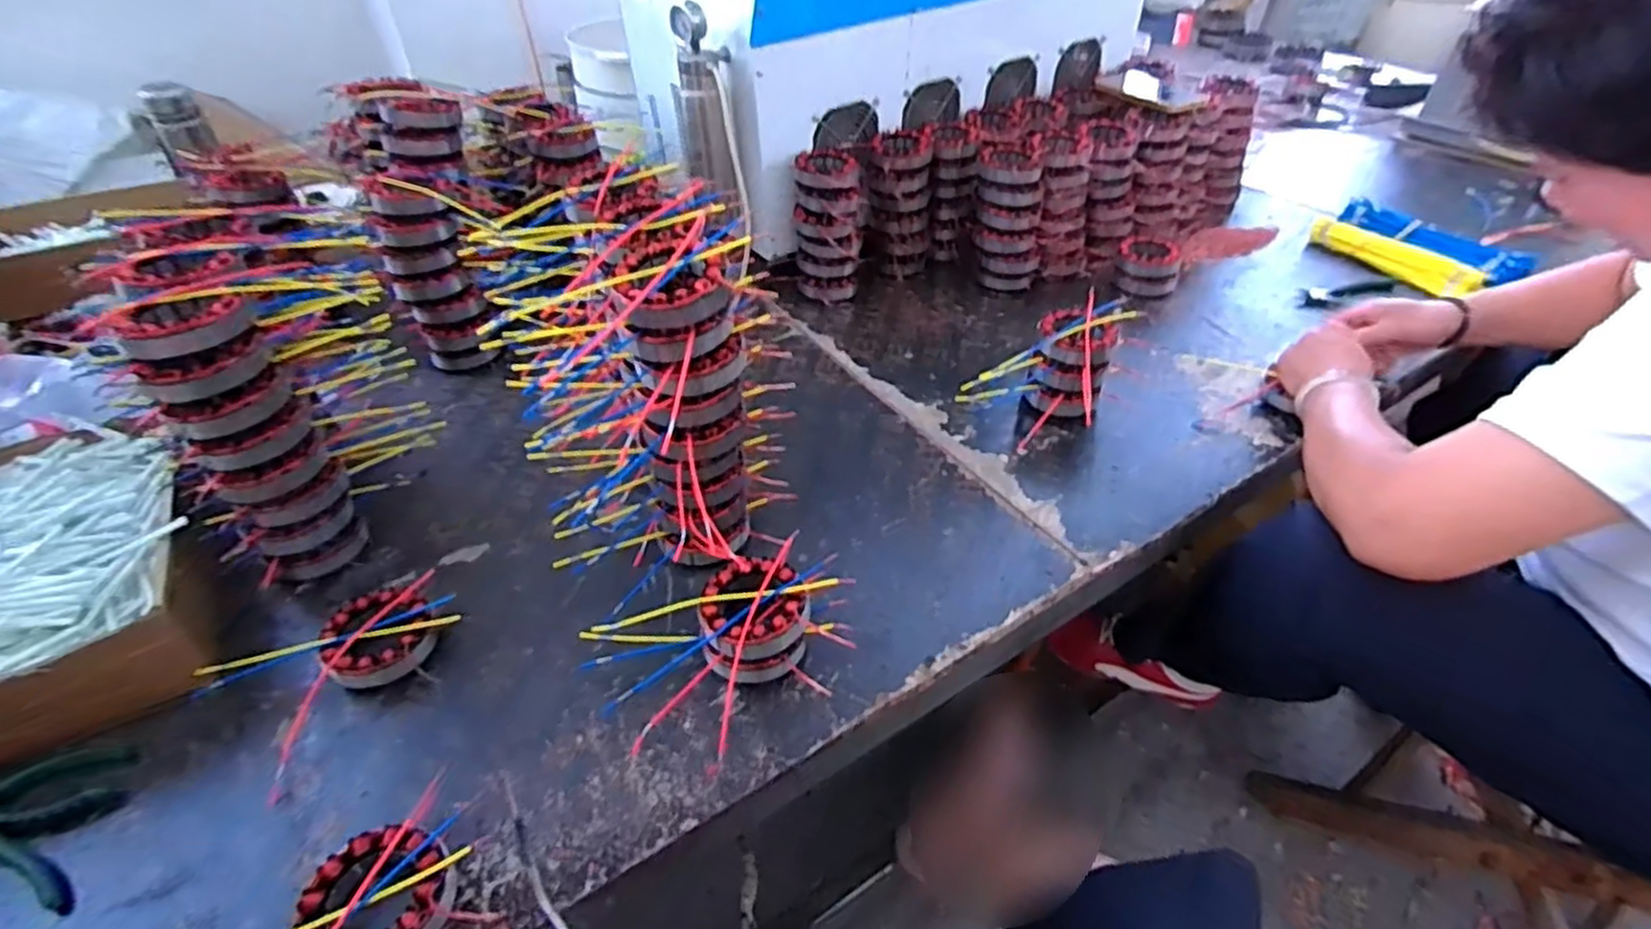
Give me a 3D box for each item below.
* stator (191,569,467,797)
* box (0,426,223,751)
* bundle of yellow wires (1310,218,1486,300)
[{"bbox_3d":[-0.404,0.163,0.630,0.141,0.038,0.181,30,50,29],"label":"stator"},{"bbox_3d":[-0.690,0.092,0.647,0.248,0.087,0.330,-25,47,-24],"label":"box"},{"bbox_3d":[0.817,-0.299,1.086,0.043,0.043,0.233,-19,45,-20],"label":"bundle of yellow wires"}]

